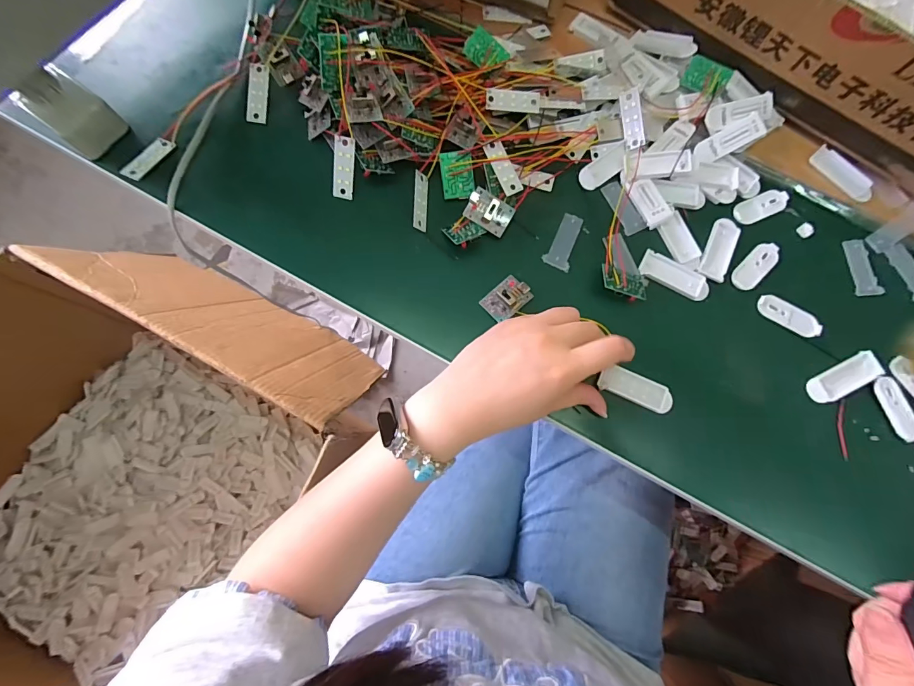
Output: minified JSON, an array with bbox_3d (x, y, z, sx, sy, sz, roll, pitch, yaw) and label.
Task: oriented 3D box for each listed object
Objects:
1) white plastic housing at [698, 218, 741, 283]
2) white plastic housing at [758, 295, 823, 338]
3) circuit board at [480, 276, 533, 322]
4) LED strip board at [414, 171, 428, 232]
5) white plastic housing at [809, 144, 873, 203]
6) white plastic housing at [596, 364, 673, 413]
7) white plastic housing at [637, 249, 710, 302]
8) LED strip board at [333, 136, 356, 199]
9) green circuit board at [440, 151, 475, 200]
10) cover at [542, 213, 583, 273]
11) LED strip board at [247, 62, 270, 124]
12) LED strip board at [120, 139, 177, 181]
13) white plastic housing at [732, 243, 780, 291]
[{"bbox_3d":[0.216,-0.078,0.331,0.021,0.004,0.056,24,77,3],"label":"white plastic housing"},{"bbox_3d":[0.266,-0.022,0.323,0.050,0.007,0.019,33,78,5],"label":"white plastic housing"},{"bbox_3d":[0.039,-0.035,0.313,0.036,0.015,0.025,-41,82,-10],"label":"circuit board"},{"bbox_3d":[-0.029,-0.113,0.323,0.004,0.015,0.045,2,89,41],"label":"LED strip board"},{"bbox_3d":[0.330,-0.145,0.343,0.021,0.005,0.056,-41,82,-10],"label":"white plastic housing"},{"bbox_3d":[0.135,0.035,0.303,0.055,0.004,0.021,22,84,1],"label":"white plastic housing"},{"bbox_3d":[0.177,-0.054,0.325,0.057,0.004,0.023,27,77,4],"label":"white plastic housing"},{"bbox_3d":[-0.090,-0.139,0.321,0.016,0.005,0.046,13,120,1],"label":"LED strip board"},{"bbox_3d":[0.001,-0.136,0.328,0.026,0.004,0.036,-9,107,-5],"label":"green circuit board"},{"bbox_3d":[0.087,-0.084,0.329,0.022,0.004,0.049,19,77,2],"label":"cover"},{"bbox_3d":[-0.169,-0.212,0.342,0.015,0.004,0.047,4,97,-24],"label":"LED strip board"},{"bbox_3d":[-0.251,-0.150,0.327,0.017,0.005,0.047,18,61,2],"label":"LED strip board"},{"bbox_3d":[0.245,-0.063,0.330,0.050,0.005,0.020,-43,82,-11],"label":"white plastic housing"}]

